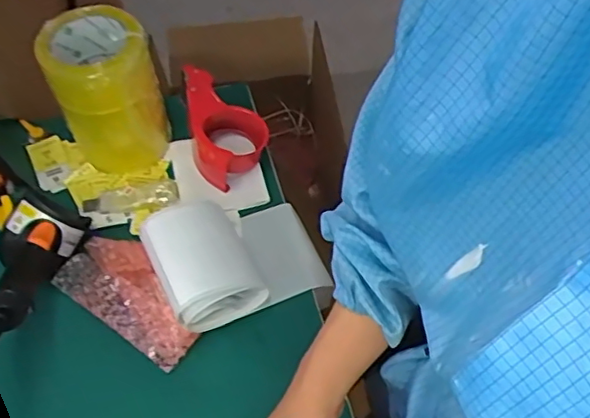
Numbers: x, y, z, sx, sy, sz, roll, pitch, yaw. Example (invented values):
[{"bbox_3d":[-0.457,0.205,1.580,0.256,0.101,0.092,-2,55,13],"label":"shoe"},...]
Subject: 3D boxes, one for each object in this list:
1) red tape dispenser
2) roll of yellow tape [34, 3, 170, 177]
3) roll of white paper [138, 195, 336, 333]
[{"bbox_3d":[-0.085,-0.108,0.749,0.092,0.055,0.172,-10,57,-5],"label":"red tape dispenser"},{"bbox_3d":[-0.215,-0.134,0.697,0.104,0.158,0.108,-1,56,1],"label":"roll of yellow tape"},{"bbox_3d":[-0.061,0.041,0.645,0.174,0.112,0.127,-25,59,-15],"label":"roll of white paper"}]

